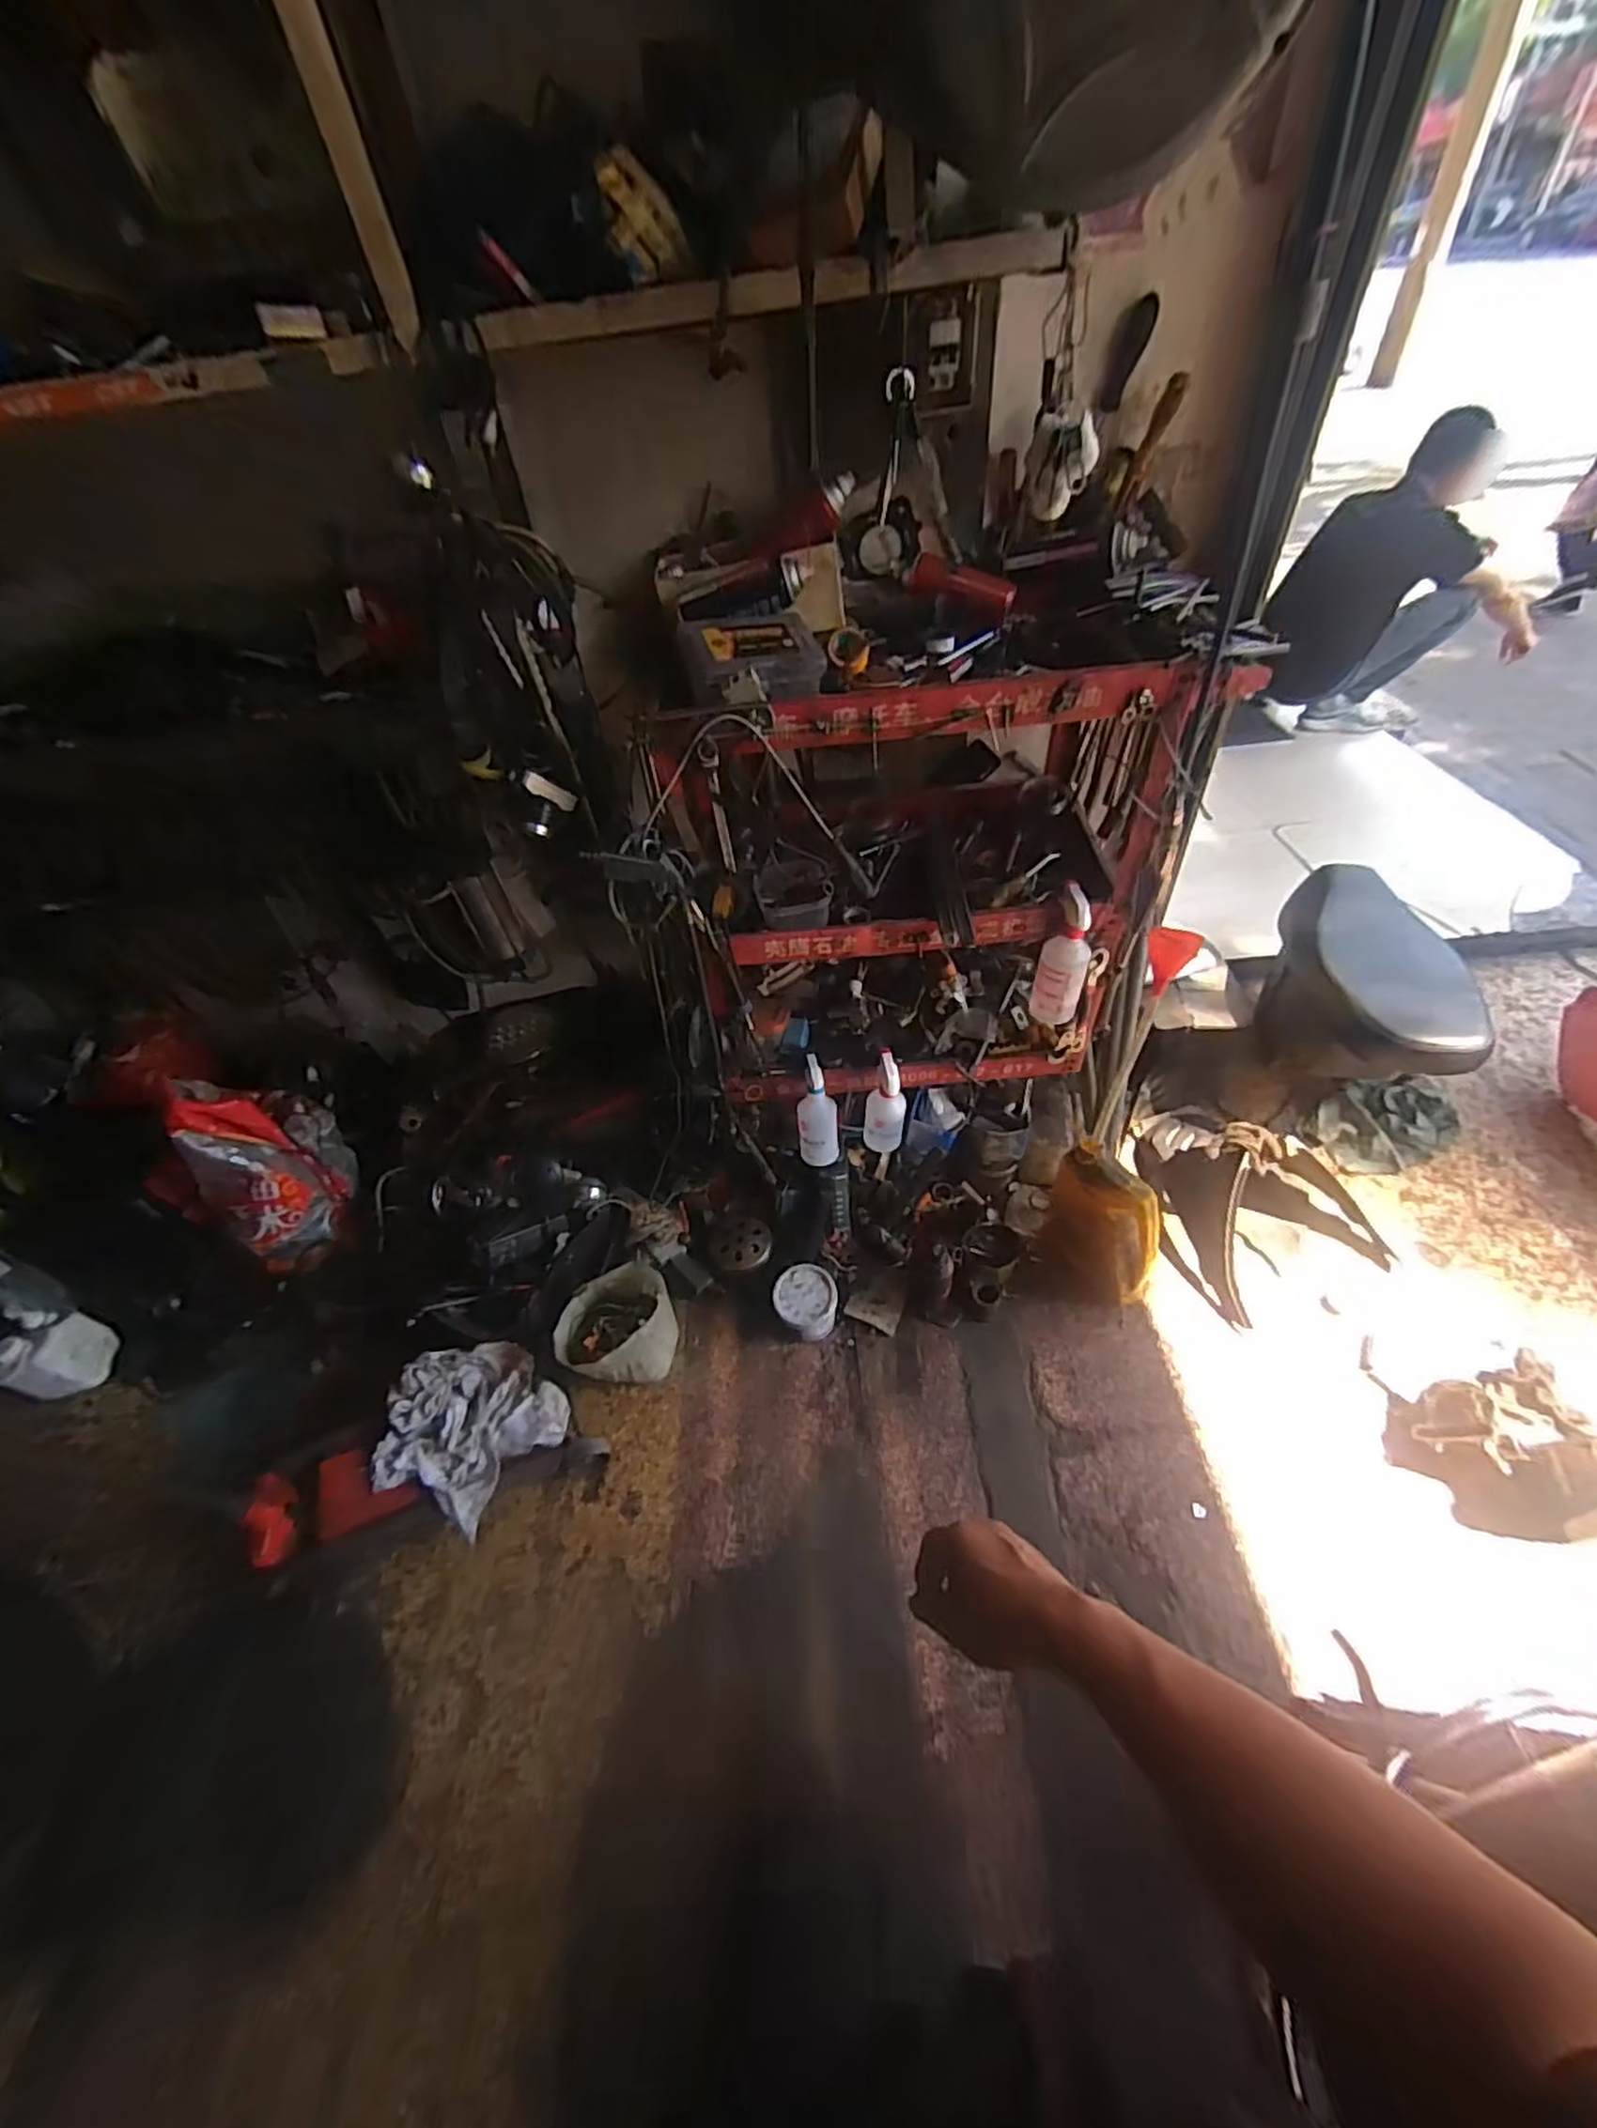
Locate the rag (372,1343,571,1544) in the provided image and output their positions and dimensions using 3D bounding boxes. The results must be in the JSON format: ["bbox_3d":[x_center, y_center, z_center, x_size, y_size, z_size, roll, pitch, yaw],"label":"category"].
[{"bbox_3d":[-0.572,0.646,1.288,0.274,0.169,0.266,21,53,25],"label":"rag"}]

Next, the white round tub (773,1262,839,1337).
[{"bbox_3d":[0.017,0.464,1.421,0.119,0.093,0.123,-4,47,4],"label":"white round tub"}]

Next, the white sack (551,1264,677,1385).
[{"bbox_3d":[-0.326,0.506,1.373,0.168,0.162,0.216,30,57,30],"label":"white sack"}]

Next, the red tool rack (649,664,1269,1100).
[{"bbox_3d":[0.188,-0.318,1.214,0.714,0.671,0.424,-5,47,3],"label":"red tool rack"}]

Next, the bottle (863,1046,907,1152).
[{"bbox_3d":[0.161,0.070,1.356,0.074,0.191,0.093,1,48,9],"label":"bottle"}]

